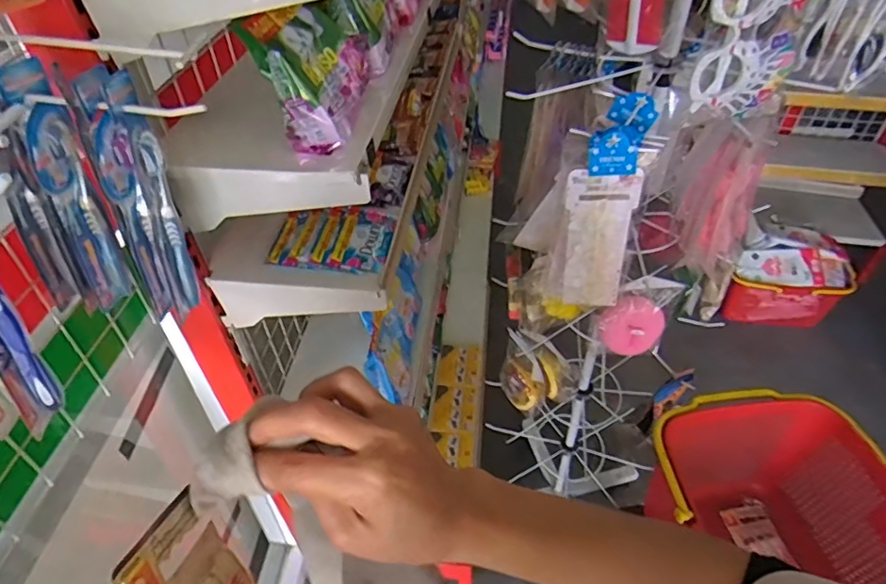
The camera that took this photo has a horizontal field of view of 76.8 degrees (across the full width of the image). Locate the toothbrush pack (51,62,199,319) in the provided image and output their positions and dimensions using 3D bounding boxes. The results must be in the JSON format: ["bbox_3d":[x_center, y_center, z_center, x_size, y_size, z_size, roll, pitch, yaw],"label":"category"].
[{"bbox_3d":[-0.259,-0.074,0.488,0.053,0.233,0.022,-22,47,-23],"label":"toothbrush pack"}]

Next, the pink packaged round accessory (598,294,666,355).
[{"bbox_3d":[0.263,0.046,0.766,0.091,0.091,0.025,-2,43,-3],"label":"pink packaged round accessory"}]

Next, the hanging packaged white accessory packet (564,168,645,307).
[{"bbox_3d":[0.177,-0.057,0.648,0.082,0.179,0.024,3,43,3],"label":"hanging packaged white accessory packet"}]

